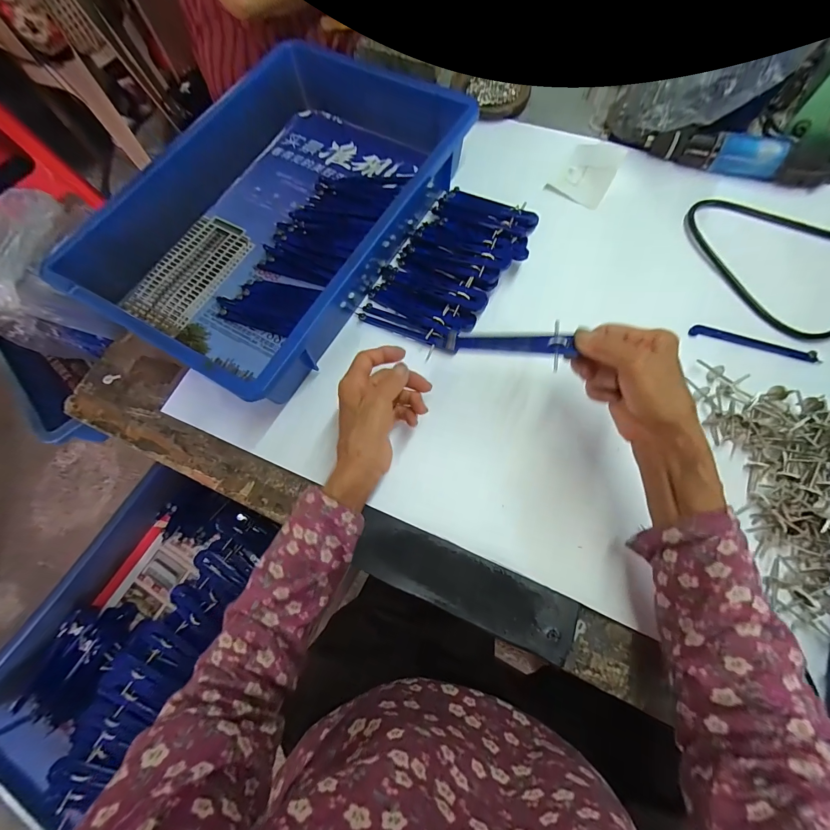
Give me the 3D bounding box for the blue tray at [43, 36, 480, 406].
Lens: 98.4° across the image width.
[{"bbox_3d":[-0.153,-0.242,0.421,0.294,0.076,0.410,29,74,12],"label":"blue tray"}]

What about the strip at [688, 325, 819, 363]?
[{"bbox_3d":[0.361,-0.077,0.382,0.125,0.005,0.013,15,71,8],"label":"strip"}]

